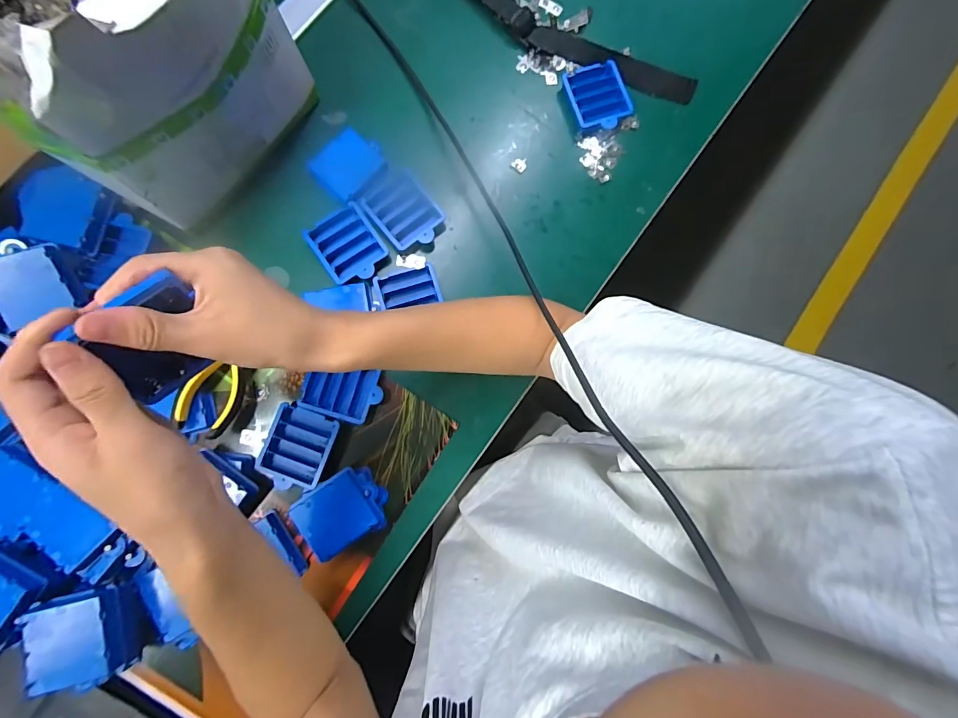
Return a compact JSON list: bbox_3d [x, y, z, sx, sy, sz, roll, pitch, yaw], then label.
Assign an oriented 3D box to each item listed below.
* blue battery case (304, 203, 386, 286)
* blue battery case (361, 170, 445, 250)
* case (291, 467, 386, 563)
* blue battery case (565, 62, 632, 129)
[{"bbox_3d":[-0.140,-0.122,0.460,0.065,0.013,0.076,-35,89,-7],"label":"blue battery case"},{"bbox_3d":[-0.081,-0.163,0.471,0.066,0.021,0.086,-37,89,-7],"label":"blue battery case"},{"bbox_3d":[-0.134,0.149,0.423,0.076,0.030,0.065,-30,88,-7],"label":"case"},{"bbox_3d":[0.138,-0.304,0.501,0.065,0.018,0.075,-16,87,-6],"label":"blue battery case"}]

